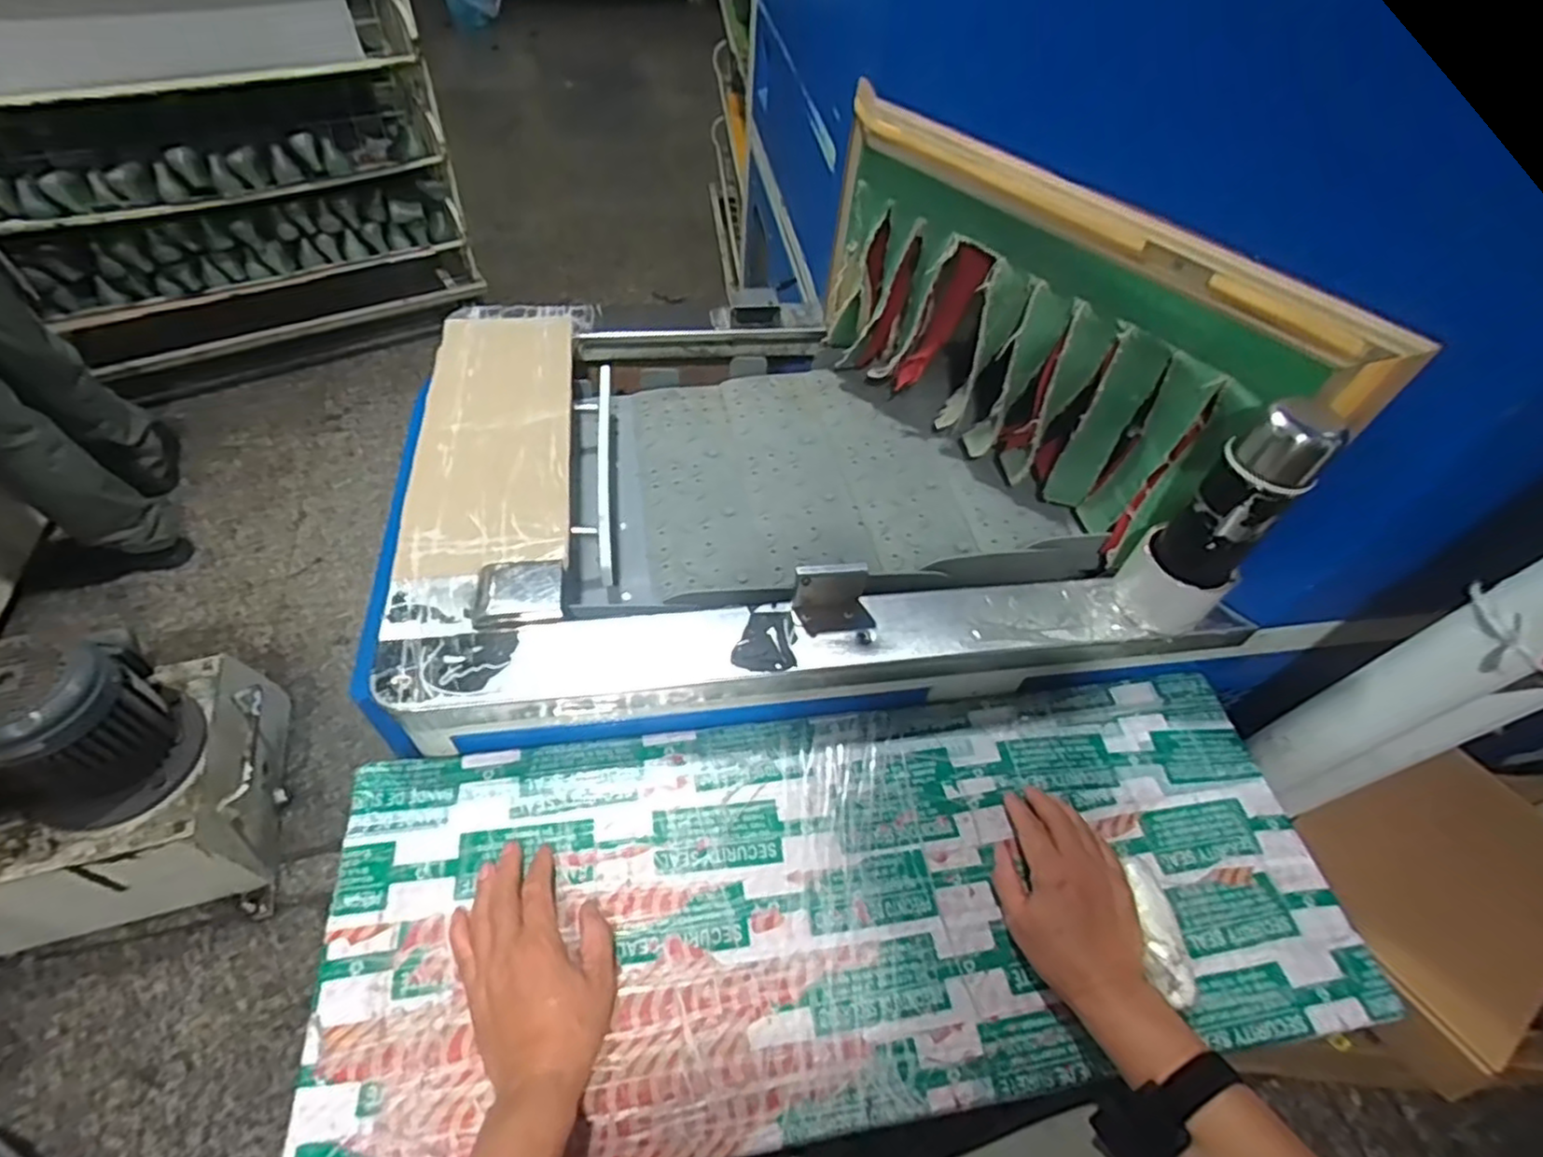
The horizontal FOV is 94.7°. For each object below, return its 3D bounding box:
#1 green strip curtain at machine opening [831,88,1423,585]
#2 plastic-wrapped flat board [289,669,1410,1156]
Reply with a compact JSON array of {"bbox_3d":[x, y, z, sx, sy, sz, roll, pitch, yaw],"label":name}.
[{"bbox_3d":[0.289,-0.261,0.771,0.132,0.305,0.579,-30,61,-25],"label":"green strip curtain at machine opening"},{"bbox_3d":[0.072,0.258,0.599,0.815,0.012,0.318,-5,53,-10],"label":"plastic-wrapped flat board"}]

